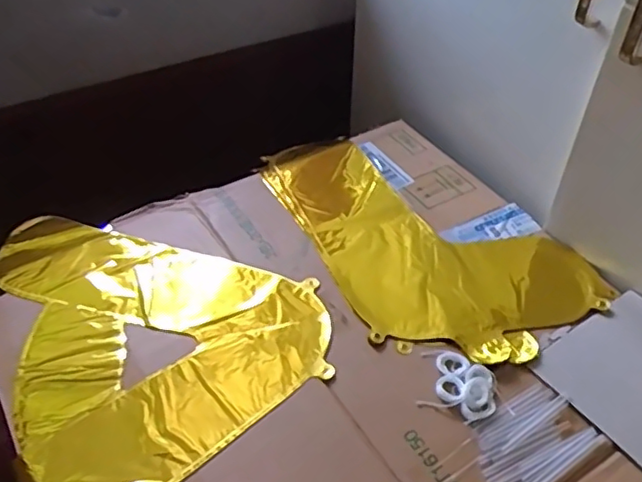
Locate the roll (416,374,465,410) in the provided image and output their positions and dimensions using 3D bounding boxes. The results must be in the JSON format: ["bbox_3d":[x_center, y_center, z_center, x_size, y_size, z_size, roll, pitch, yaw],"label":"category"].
[{"bbox_3d":[0.109,0.136,0.550,0.028,0.009,0.043,35,54,29],"label":"roll"}]

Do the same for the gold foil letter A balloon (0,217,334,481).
[{"bbox_3d":[-0.175,0.071,0.613,0.286,0.010,0.357,-26,51,-24],"label":"gold foil letter A balloon"}]

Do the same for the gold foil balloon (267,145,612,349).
[{"bbox_3d":[0.108,-0.028,0.715,0.247,0.006,0.378,-18,48,-18],"label":"gold foil balloon"}]

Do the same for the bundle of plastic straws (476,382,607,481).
[{"bbox_3d":[0.177,0.168,0.524,0.105,0.006,0.069,-25,51,-24],"label":"bundle of plastic straws"}]

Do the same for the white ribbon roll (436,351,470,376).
[{"bbox_3d":[0.121,0.113,0.572,0.028,0.005,0.027,0,45,0],"label":"white ribbon roll"}]

